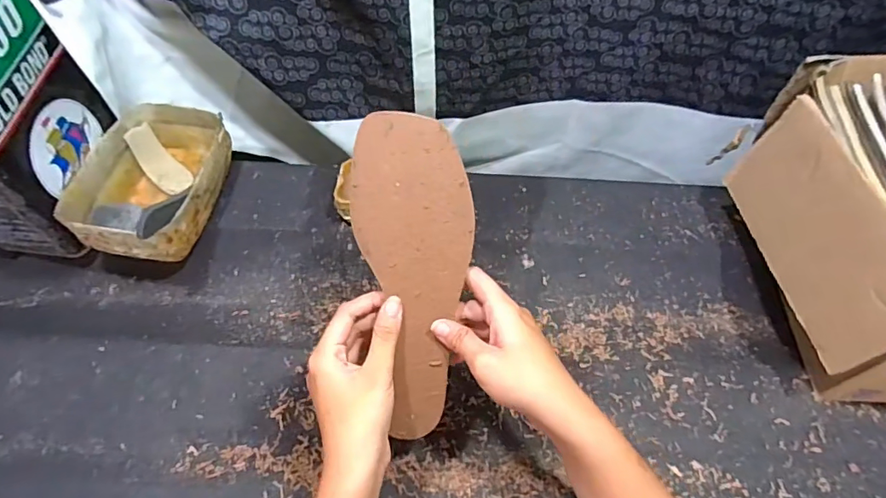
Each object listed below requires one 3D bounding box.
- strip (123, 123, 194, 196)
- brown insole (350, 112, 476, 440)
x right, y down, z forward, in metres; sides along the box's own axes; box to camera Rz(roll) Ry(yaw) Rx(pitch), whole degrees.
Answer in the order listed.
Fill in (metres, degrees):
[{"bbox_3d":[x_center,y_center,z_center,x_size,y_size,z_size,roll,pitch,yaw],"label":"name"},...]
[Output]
[{"bbox_3d":[-0.335,-0.104,0.596,0.037,0.015,0.087,-40,100,-23],"label":"strip"},{"bbox_3d":[-0.015,0.024,0.371,0.081,0.014,0.237,-8,99,-7],"label":"brown insole"}]

